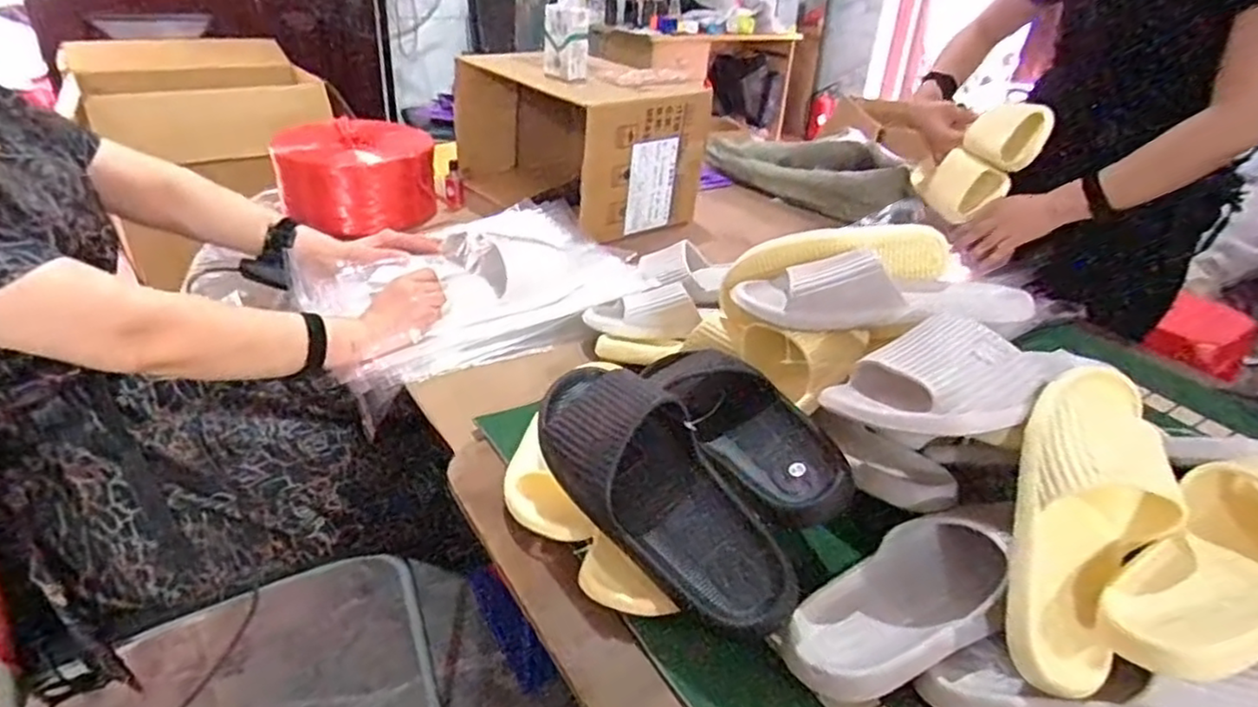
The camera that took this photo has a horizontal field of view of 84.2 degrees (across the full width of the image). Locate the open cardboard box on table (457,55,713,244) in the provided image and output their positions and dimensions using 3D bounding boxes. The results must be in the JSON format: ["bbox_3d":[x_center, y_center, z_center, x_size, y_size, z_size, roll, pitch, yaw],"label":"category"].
[{"bbox_3d":[-0.107,-0.398,1.310,0.431,0.258,0.269,26,37,32],"label":"open cardboard box on table"}]

